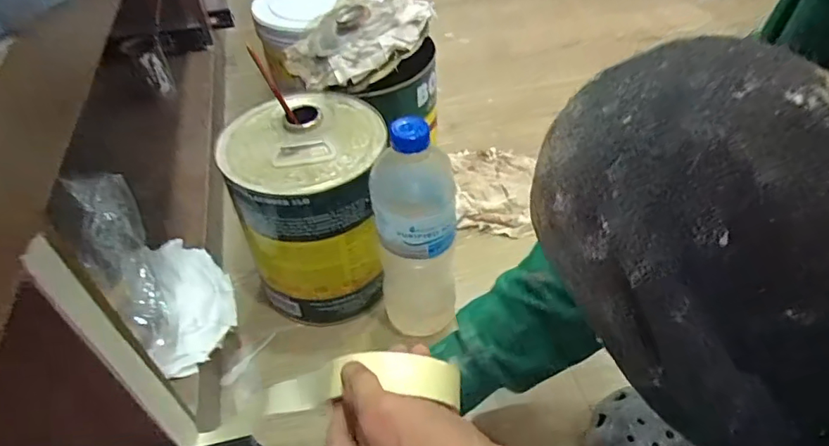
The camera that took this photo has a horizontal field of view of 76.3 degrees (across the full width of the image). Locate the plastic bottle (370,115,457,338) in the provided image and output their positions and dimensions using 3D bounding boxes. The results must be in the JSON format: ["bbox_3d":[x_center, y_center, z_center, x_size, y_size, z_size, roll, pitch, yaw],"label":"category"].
[{"bbox_3d":[0.003,0.023,0.513,0.073,0.261,0.066,-2,46,1],"label":"plastic bottle"}]

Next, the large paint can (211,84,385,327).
[{"bbox_3d":[-0.104,-0.009,0.583,0.146,0.208,0.153,-1,46,1],"label":"large paint can"}]

